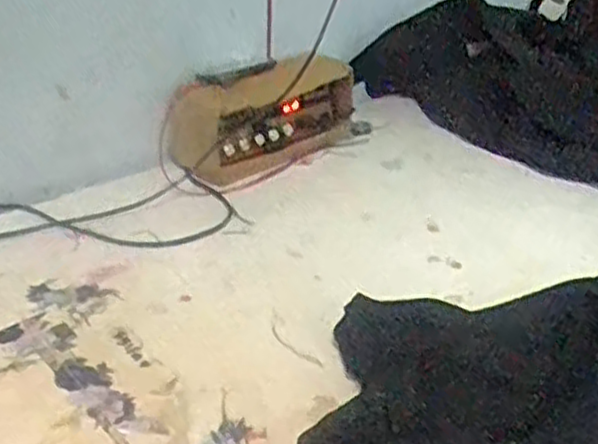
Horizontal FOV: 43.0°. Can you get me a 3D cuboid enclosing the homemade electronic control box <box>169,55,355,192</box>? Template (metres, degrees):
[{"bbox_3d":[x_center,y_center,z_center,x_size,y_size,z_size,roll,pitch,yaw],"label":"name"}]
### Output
[{"bbox_3d":[-0.026,-0.103,0.748,0.051,0.092,0.205,24,40,39],"label":"homemade electronic control box"}]

